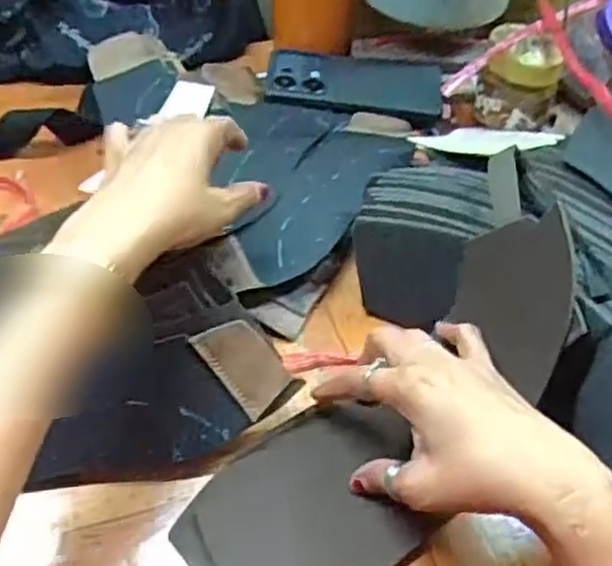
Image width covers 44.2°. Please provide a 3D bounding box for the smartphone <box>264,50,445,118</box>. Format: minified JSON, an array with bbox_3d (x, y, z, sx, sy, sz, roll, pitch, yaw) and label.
[{"bbox_3d":[0.045,-0.187,0.698,0.160,0.015,0.071,6,47,2],"label":"smartphone"}]

